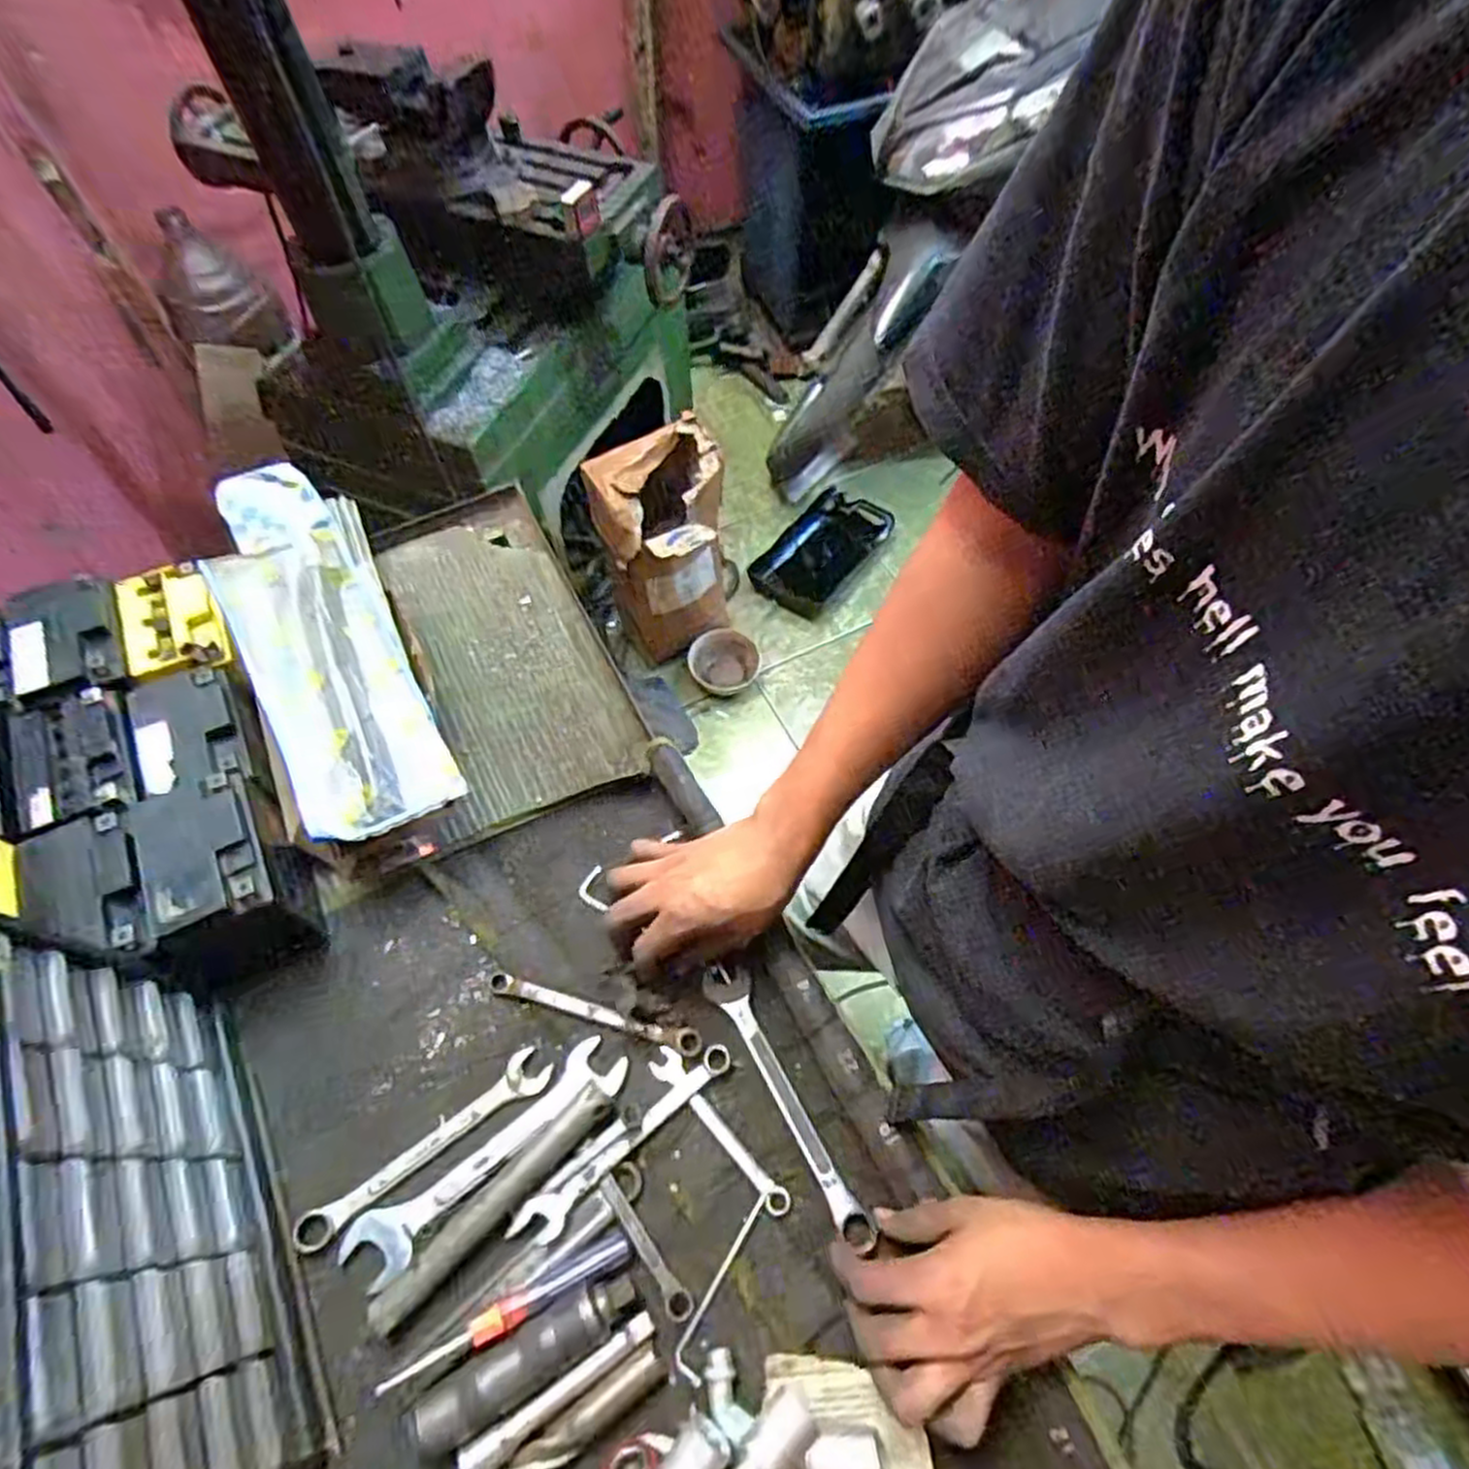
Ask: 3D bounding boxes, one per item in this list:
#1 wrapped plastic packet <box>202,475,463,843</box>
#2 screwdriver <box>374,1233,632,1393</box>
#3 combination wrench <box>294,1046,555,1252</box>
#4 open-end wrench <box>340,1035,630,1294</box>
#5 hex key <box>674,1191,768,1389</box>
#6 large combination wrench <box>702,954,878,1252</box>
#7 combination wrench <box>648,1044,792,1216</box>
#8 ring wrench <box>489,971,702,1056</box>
[{"bbox_3d":[-0.332,-0.075,0.622,0.116,0.056,0.347,-25,63,-13],"label":"wrapped plastic packet"},{"bbox_3d":[-0.134,0.345,0.467,0.149,0.018,0.018,-25,63,-13],"label":"screwdriver"},{"bbox_3d":[-0.205,0.274,0.524,0.173,0.010,0.030,-32,64,-16],"label":"combination wrench"},{"bbox_3d":[-0.162,0.280,0.518,0.200,0.011,0.041,-35,65,-17],"label":"open-end wrench"},{"bbox_3d":[-0.008,0.339,0.485,0.018,0.009,0.106,21,63,13],"label":"hex key"},{"bbox_3d":[0.035,0.242,0.531,0.031,0.014,0.191,-26,64,-13],"label":"large combination wrench"},{"bbox_3d":[-0.011,0.267,0.526,0.021,0.007,0.128,-38,66,-18],"label":"combination wrench"},{"bbox_3d":[-0.102,0.199,0.561,0.160,0.009,0.016,14,61,9],"label":"ring wrench"}]

